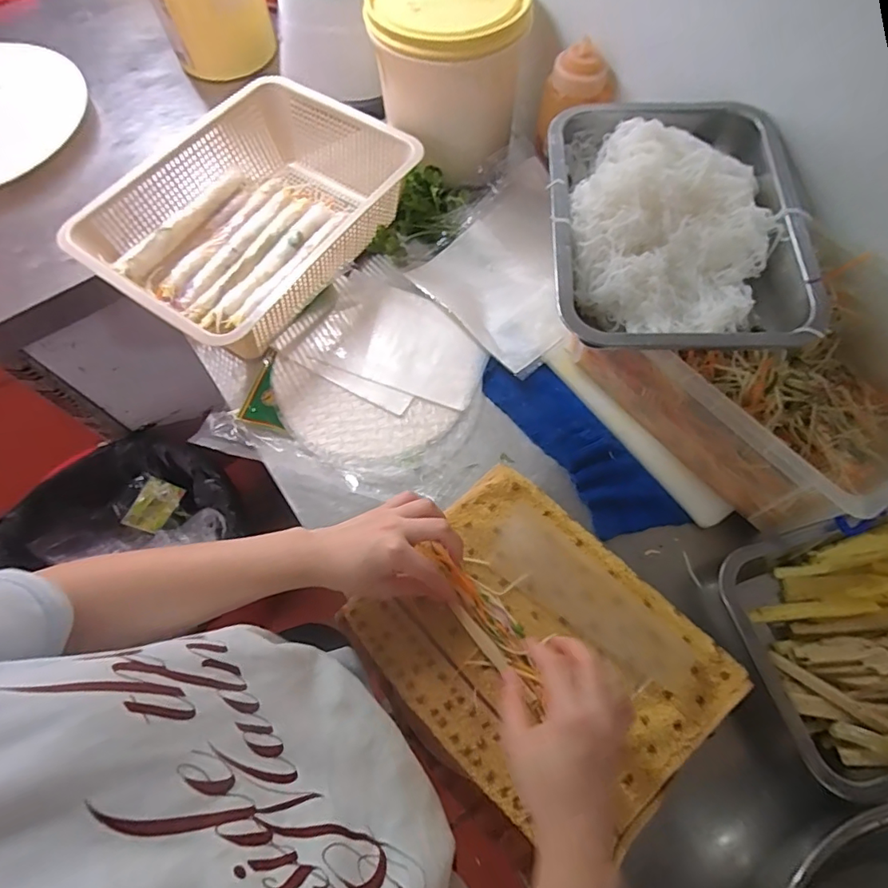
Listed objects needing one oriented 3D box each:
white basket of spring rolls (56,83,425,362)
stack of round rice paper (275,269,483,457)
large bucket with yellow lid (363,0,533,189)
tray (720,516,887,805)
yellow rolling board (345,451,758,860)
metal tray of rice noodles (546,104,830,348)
[{"bbox_3d":[-0.214,-0.265,0.601,0.259,0.088,0.352,37,72,15],"label":"white basket of spring rolls"},{"bbox_3d":[-0.073,-0.081,0.567,0.207,0.012,0.210,36,71,15],"label":"stack of round rice paper"},{"bbox_3d":[0.004,-0.429,0.606,0.160,0.166,0.155,0,66,0],"label":"large bucket with yellow lid"},{"bbox_3d":[0.384,0.156,0.429,0.243,0.058,0.188,-14,67,-6],"label":"tray"},{"bbox_3d":[0.081,0.178,0.448,0.222,0.011,0.281,-42,72,-16],"label":"yellow rolling board"},{"bbox_3d":[0.190,-0.185,0.425,0.201,0.061,0.262,1,66,1],"label":"metal tray of rice noodles"}]

